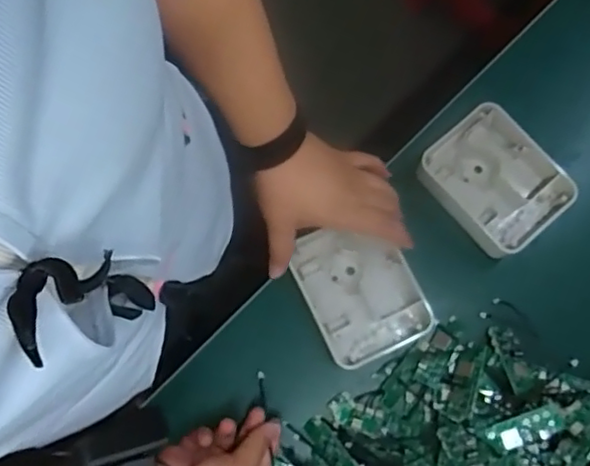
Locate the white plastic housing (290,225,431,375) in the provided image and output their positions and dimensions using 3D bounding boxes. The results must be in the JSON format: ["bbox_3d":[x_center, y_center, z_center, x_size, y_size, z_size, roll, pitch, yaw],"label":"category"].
[{"bbox_3d":[0.060,0.055,0.578,0.096,0.038,0.130,-25,80,-5],"label":"white plastic housing"}]

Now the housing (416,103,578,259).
[{"bbox_3d":[0.194,-0.049,0.606,0.105,0.040,0.130,-42,82,-8],"label":"housing"}]

